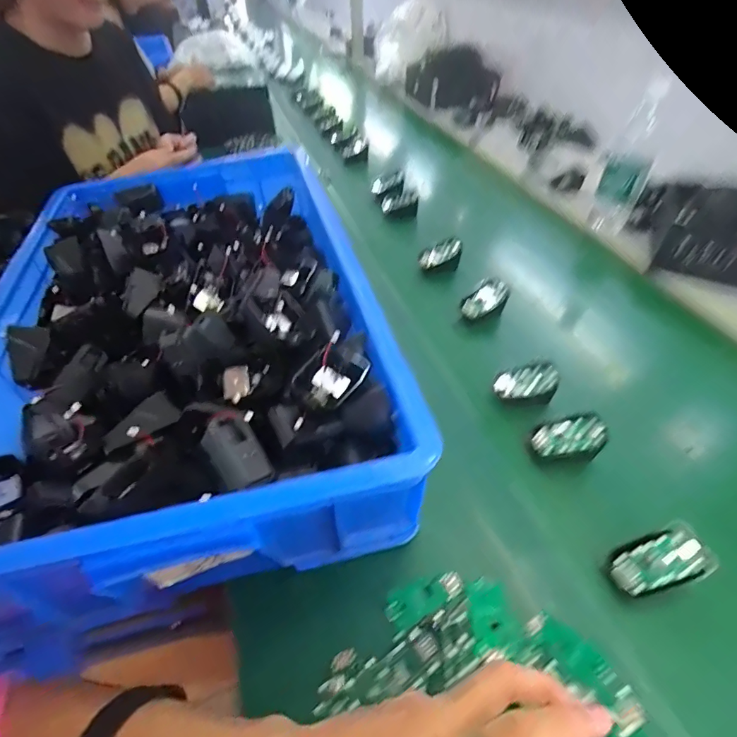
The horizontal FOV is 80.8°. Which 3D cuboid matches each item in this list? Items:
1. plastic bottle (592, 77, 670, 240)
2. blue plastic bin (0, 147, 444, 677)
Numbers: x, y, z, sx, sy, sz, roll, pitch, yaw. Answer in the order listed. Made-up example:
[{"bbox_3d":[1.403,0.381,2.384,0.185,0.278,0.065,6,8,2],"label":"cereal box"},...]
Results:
[{"bbox_3d":[0.445,-0.341,0.753,0.077,0.204,0.065,-1,46,0],"label":"plastic bottle"},{"bbox_3d":[-0.239,-0.087,0.542,0.403,0.129,0.710,-14,48,-12],"label":"blue plastic bin"}]

